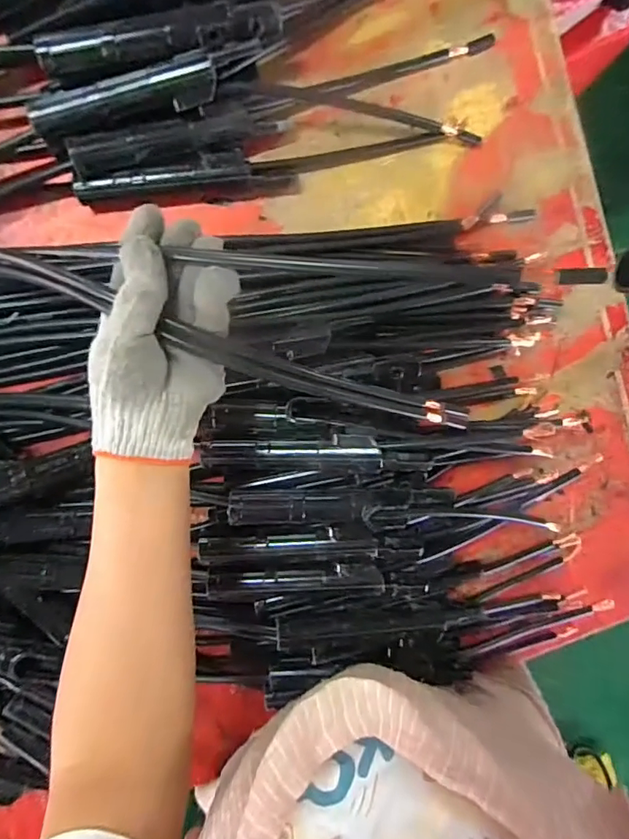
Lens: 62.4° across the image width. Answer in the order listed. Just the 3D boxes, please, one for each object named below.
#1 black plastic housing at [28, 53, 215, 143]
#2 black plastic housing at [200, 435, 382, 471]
[{"bbox_3d":[-0.155,-0.262,0.423,0.148,0.021,0.032,-13,99,-3],"label":"black plastic housing"},{"bbox_3d":[-0.021,0.030,0.430,0.149,0.022,0.028,-1,99,11],"label":"black plastic housing"}]

